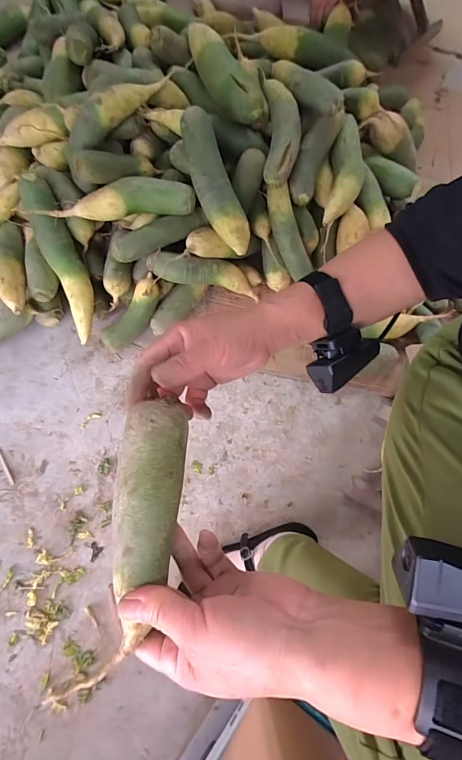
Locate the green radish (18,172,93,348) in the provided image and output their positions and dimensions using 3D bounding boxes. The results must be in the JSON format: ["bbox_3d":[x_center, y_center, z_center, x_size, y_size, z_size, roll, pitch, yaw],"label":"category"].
[{"bbox_3d":[-0.303,-0.215,0.671,0.060,0.047,0.294,-19,109,-9],"label":"green radish"}]

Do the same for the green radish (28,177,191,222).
[{"bbox_3d":[-0.198,-0.317,0.663,0.266,0.049,0.060,-6,70,-4],"label":"green radish"}]

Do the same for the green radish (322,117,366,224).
[{"bbox_3d":[0.225,-0.406,0.720,0.068,0.051,0.207,10,84,2],"label":"green radish"}]

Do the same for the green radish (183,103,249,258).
[{"bbox_3d":[-0.027,-0.349,0.659,0.066,0.053,0.244,-22,97,-10],"label":"green radish"}]

